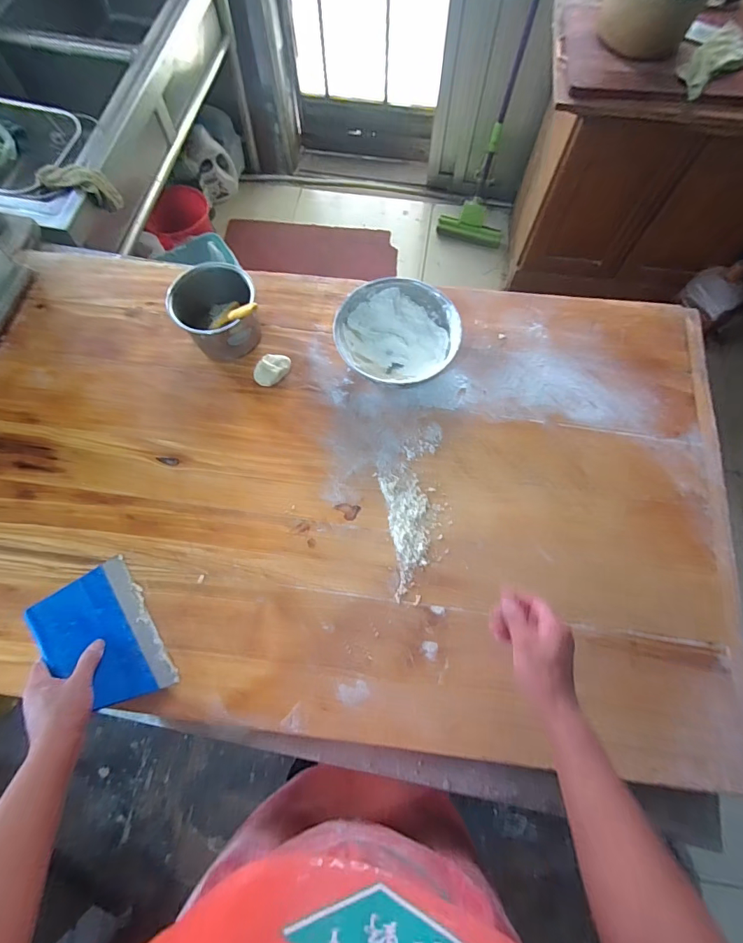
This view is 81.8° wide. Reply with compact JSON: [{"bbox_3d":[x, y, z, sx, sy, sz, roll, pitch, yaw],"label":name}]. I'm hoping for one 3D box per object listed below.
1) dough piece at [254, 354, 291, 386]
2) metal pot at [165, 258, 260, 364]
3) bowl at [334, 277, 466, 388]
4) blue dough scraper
[{"bbox_3d":[-0.167,-0.172,0.725,0.063,0.026,0.046,-43,74,-13],"label":"dough piece"},{"bbox_3d":[-0.252,-0.263,0.709,0.133,0.117,0.121,0,69,1],"label":"metal pot"},{"bbox_3d":[0.040,-0.225,0.721,0.191,0.068,0.183,0,69,1],"label":"bowl"},{"bbox_3d":[-0.360,0.221,0.573,0.122,0.009,0.191,-22,68,-39],"label":"blue dough scraper"}]

